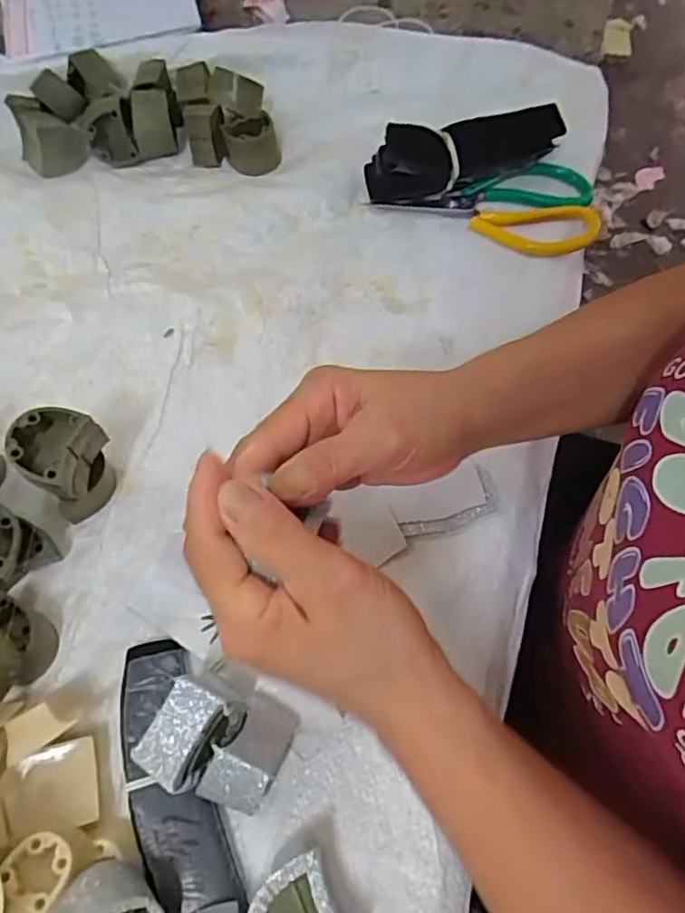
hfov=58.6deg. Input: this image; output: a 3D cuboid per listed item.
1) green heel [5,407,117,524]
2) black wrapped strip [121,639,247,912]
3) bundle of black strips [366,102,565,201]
[{"bbox_3d":[-0.171,0.005,0.380,0.037,0.078,0.050,16,65,6],"label":"green heel"},{"bbox_3d":[-0.096,0.172,0.334,0.043,0.007,0.139,-18,66,-10],"label":"black wrapped strip"},{"bbox_3d":[0.101,-0.251,0.514,0.158,0.063,0.030,-10,65,-6],"label":"bundle of black strips"}]

